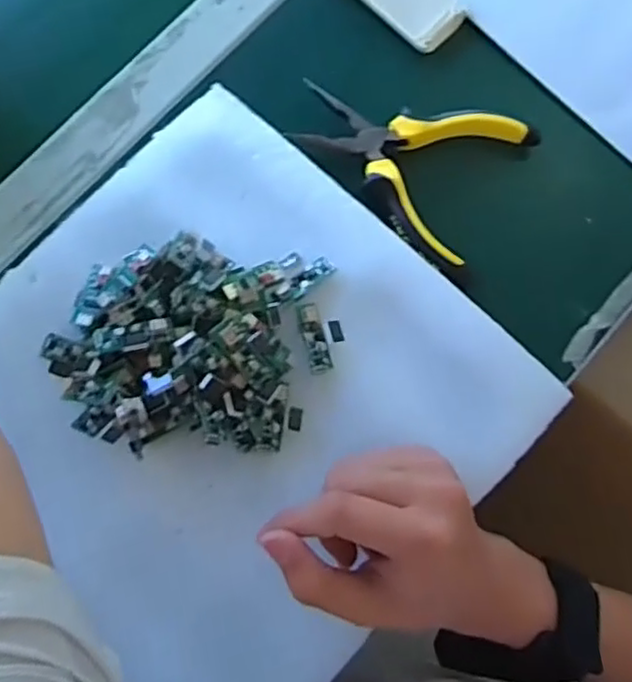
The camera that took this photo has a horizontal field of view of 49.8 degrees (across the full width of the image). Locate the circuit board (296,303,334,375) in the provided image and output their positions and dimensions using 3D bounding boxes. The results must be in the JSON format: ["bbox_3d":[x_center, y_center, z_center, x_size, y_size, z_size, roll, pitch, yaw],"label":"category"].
[{"bbox_3d":[-0.001,-0.002,0.376,0.013,0.004,0.039,-14,79,-4],"label":"circuit board"}]

